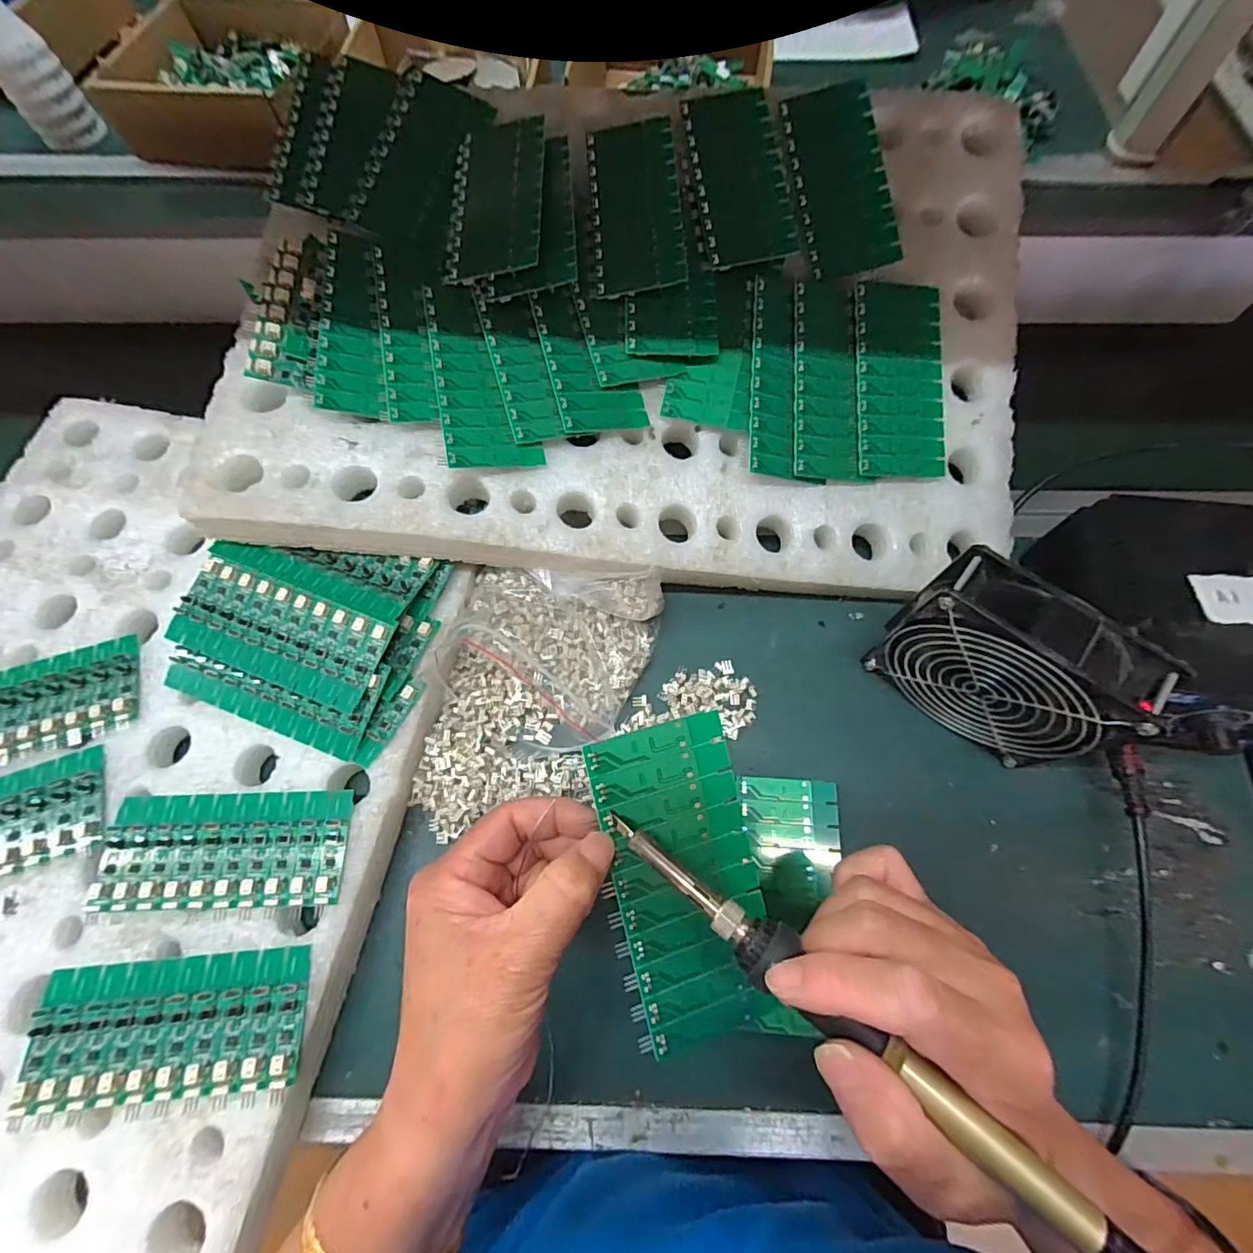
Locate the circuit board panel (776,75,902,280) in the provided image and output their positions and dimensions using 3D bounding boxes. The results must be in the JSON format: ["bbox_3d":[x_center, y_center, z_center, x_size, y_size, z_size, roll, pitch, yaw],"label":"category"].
[{"bbox_3d":[0.154,-0.322,0.392,0.061,0.007,0.136,-10,89,9],"label":"circuit board panel"}]

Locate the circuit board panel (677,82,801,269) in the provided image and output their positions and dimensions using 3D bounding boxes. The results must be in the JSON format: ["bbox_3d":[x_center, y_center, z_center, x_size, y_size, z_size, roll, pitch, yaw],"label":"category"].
[{"bbox_3d":[0.082,-0.322,0.389,0.064,0.010,0.136,-7,82,-5],"label":"circuit board panel"}]

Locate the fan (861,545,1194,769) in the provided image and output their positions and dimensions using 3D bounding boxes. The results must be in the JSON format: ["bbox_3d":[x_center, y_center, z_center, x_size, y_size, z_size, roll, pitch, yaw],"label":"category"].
[{"bbox_3d":[0.219,0.024,0.332,0.121,0.124,0.045,36,73,13],"label":"fan"}]

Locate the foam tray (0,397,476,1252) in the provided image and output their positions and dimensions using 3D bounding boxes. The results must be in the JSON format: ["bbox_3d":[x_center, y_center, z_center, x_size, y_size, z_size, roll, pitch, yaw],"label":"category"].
[{"bbox_3d":[-0.331,0.111,0.329,0.375,0.024,0.535,9,69,4],"label":"foam tray"}]

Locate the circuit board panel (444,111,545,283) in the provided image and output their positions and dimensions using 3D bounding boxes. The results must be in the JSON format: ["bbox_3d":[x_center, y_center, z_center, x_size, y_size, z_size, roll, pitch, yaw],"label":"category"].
[{"bbox_3d":[-0.089,-0.298,0.376,0.066,0.007,0.136,-4,73,12],"label":"circuit board panel"}]

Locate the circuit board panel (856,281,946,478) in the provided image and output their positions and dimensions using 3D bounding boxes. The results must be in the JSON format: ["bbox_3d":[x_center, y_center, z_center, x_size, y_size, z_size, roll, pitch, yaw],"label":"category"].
[{"bbox_3d":[0.193,-0.176,0.384,0.063,0.011,0.140,2,86,-2],"label":"circuit board panel"}]

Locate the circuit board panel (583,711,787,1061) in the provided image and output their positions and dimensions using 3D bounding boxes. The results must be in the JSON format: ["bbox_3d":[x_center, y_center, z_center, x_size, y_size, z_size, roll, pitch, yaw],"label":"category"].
[{"bbox_3d":[0.027,0.113,0.238,0.062,0.004,0.139,-14,93,-13],"label":"circuit board panel"}]

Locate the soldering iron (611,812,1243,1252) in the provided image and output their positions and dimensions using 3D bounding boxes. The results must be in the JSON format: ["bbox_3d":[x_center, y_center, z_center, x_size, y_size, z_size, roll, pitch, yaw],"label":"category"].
[{"bbox_3d":[0.086,0.144,0.186,0.223,0.025,0.020,33,71,22],"label":"soldering iron"}]

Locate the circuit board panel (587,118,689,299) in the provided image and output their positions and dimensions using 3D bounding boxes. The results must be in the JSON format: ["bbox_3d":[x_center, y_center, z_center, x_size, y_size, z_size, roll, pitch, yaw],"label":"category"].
[{"bbox_3d":[0.006,-0.297,0.382,0.062,0.005,0.135,-6,80,9],"label":"circuit board panel"}]

